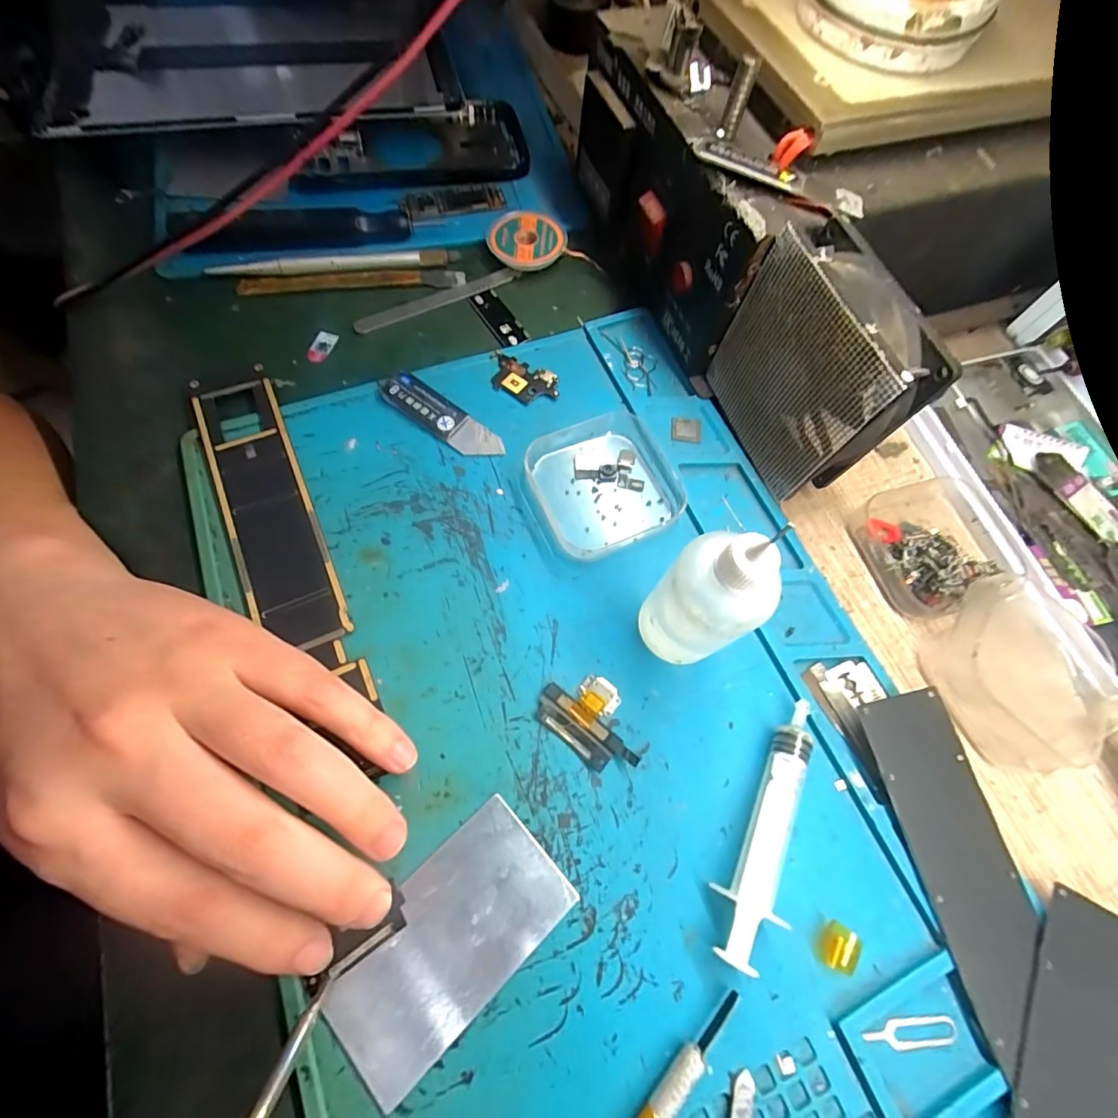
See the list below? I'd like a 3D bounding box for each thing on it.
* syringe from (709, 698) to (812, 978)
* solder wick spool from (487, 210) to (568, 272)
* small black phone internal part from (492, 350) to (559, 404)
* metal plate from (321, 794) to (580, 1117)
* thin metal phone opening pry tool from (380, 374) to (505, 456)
[{"bbox_3d":[0.079,0.097,0.181,0.020,0.015,0.091,27,68,8],"label":"syringe"},{"bbox_3d":[-0.019,-0.183,0.286,0.043,0.014,0.037,-10,68,-7],"label":"solder wick spool"},{"bbox_3d":[-0.019,-0.093,0.256,0.039,0.004,0.022,23,67,7],"label":"small black phone internal part"},{"bbox_3d":[-0.037,0.127,0.166,0.079,0.004,0.045,-39,74,-17],"label":"metal plate"},{"bbox_3d":[-0.058,-0.069,0.241,0.067,0.008,0.018,31,69,10],"label":"thin metal phone opening pry tool"}]

